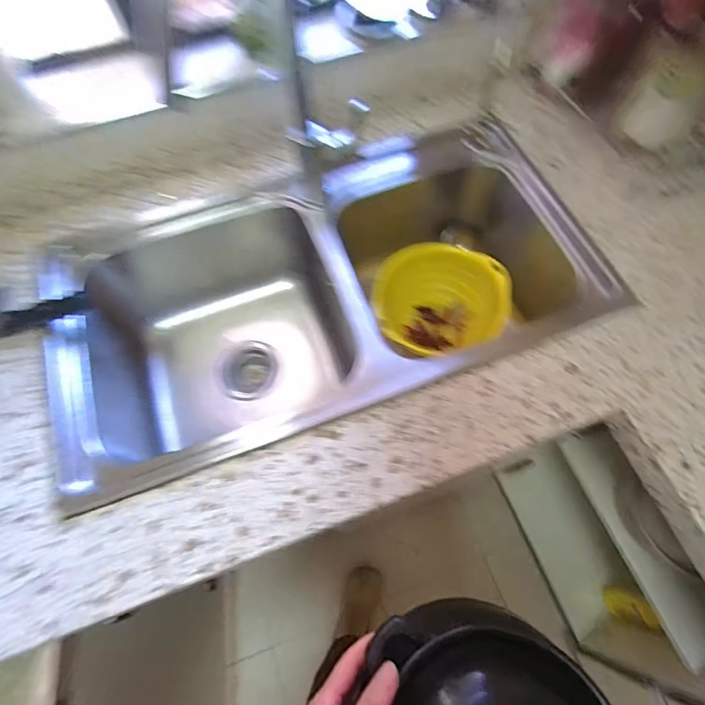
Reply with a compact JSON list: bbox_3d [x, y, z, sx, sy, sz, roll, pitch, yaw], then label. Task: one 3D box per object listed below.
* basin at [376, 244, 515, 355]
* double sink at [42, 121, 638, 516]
[{"bbox_3d":[0.152,-0.092,0.743,0.219,0.103,0.191,5,66,4],"label":"basin"},{"bbox_3d":[-0.042,-0.089,0.684,0.746,0.228,0.446,-20,67,-7],"label":"double sink"}]

